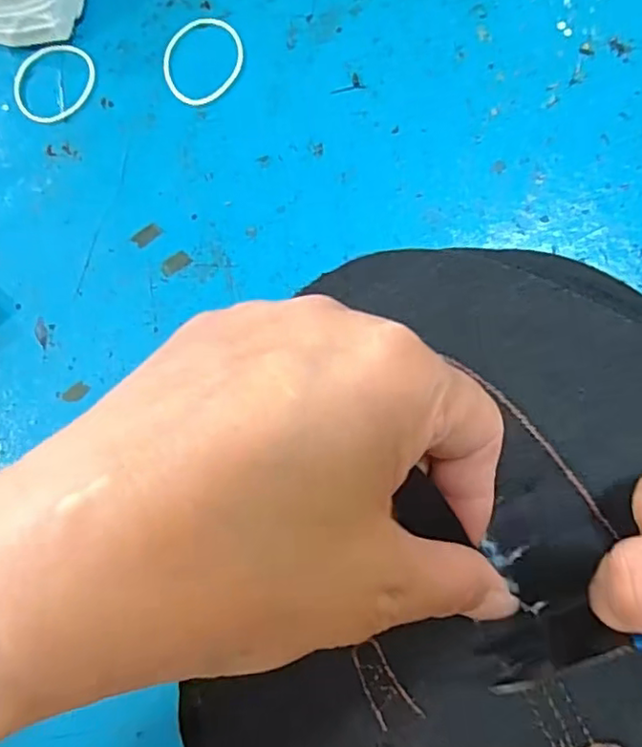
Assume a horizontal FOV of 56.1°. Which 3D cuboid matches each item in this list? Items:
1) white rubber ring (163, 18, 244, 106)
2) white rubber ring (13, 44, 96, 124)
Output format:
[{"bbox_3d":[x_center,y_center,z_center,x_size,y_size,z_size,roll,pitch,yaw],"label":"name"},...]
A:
[{"bbox_3d":[-0.059,-0.156,0.298,0.040,0.004,0.046,-9,83,5],"label":"white rubber ring"},{"bbox_3d":[-0.136,-0.147,0.306,0.042,0.004,0.040,-1,84,6],"label":"white rubber ring"}]

